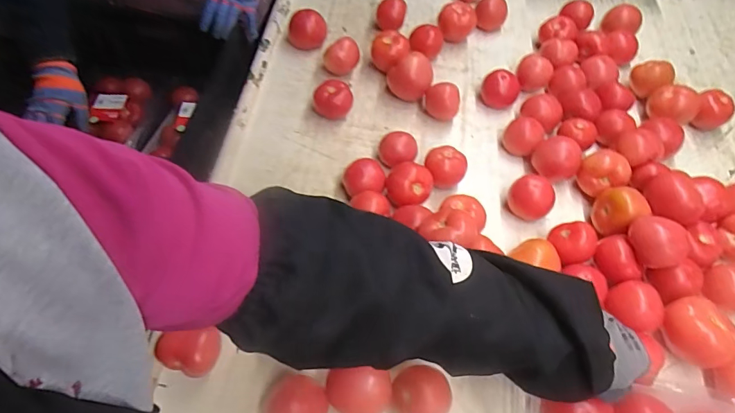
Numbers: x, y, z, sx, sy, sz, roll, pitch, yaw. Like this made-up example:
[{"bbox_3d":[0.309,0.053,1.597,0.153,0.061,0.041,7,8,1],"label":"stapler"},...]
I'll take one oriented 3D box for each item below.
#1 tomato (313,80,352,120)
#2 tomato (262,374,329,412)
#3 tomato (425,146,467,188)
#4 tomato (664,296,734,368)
[{"bbox_3d":[-0.056,-0.180,0.707,0.066,0.053,0.054,36,64,18],"label":"tomato"},{"bbox_3d":[-0.078,0.224,0.465,0.061,0.051,0.066,1,59,-2],"label":"tomato"},{"bbox_3d":[0.118,-0.056,0.644,0.060,0.058,0.053,16,60,7],"label":"tomato"},{"bbox_3d":[0.403,0.153,0.514,0.075,0.065,0.078,1,59,-2],"label":"tomato"}]

